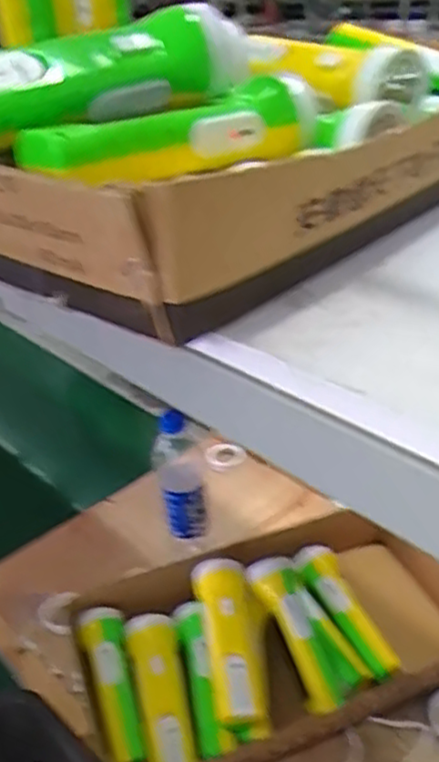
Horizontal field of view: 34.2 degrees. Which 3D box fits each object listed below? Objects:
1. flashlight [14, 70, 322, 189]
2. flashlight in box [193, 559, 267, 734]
[{"bbox_3d":[-0.016,-0.127,0.371,0.168,0.036,0.034,-22,34,-25],"label":"flashlight"},{"bbox_3d":[0.009,0.262,0.717,0.058,0.058,0.175,-8,31,-2],"label":"flashlight in box"}]

